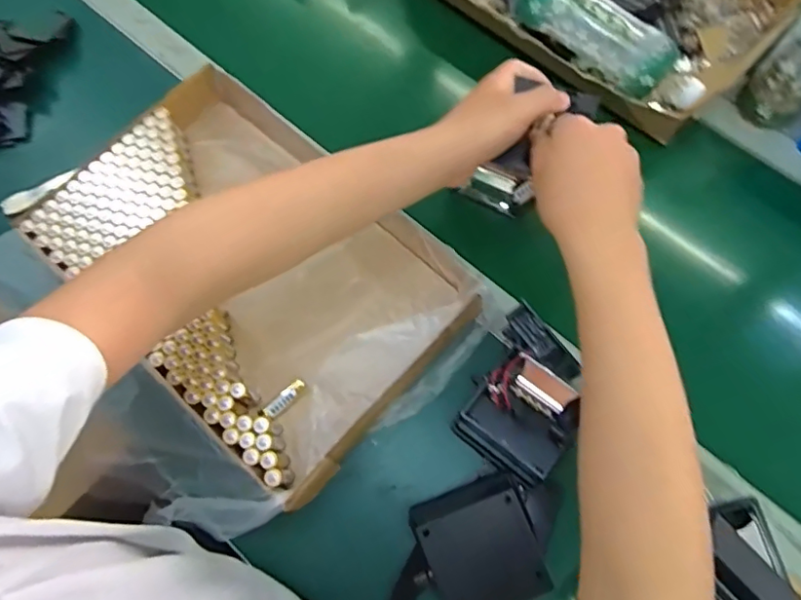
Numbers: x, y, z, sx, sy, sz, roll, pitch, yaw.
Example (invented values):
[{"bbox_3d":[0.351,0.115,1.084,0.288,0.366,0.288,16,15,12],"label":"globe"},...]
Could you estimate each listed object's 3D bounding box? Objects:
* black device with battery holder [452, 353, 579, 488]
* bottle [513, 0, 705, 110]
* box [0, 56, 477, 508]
[{"bbox_3d":[0.105,0.102,0.487,0.086,0.040,0.087,37,75,13],"label":"black device with battery holder"},{"bbox_3d":[0.223,-0.278,0.601,0.219,0.070,0.066,33,73,-4],"label":"bottle"},{"bbox_3d":[-0.138,-0.036,0.539,0.378,0.051,0.259,40,75,14],"label":"box"}]

